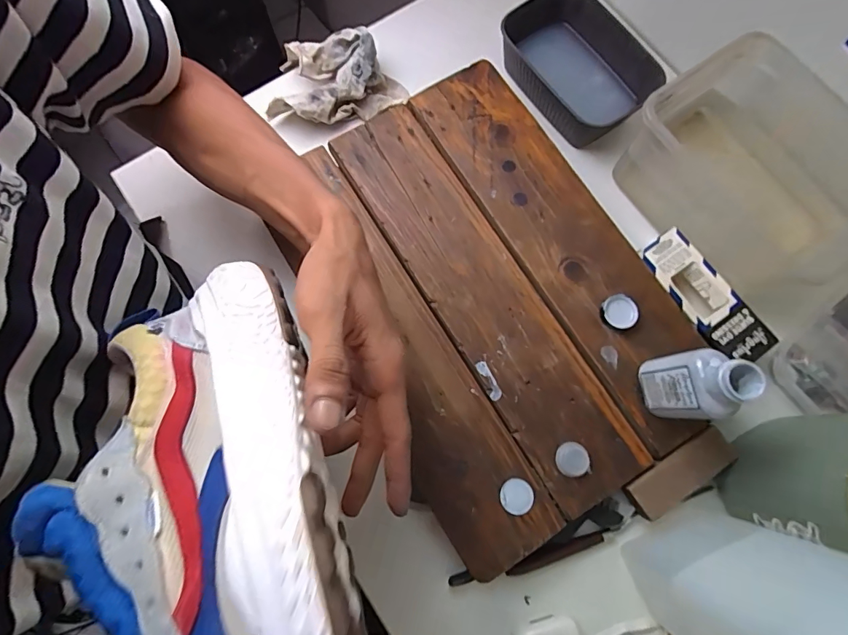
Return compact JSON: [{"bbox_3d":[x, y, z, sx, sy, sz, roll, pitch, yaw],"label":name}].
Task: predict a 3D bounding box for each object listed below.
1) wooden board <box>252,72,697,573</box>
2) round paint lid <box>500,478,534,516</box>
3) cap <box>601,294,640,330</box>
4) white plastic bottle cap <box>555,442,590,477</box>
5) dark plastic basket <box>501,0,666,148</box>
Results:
[{"bbox_3d":[0.051,-0.021,0.408,0.275,0.035,0.405,-29,79,-6],"label":"wooden board"},{"bbox_3d":[0.077,0.148,0.355,0.027,0.004,0.027,0,77,0],"label":"round paint lid"},{"bbox_3d":[0.175,-0.005,0.384,0.028,0.013,0.030,0,77,0],"label":"cap"},{"bbox_3d":[0.125,0.120,0.362,0.028,0.005,0.027,0,77,0],"label":"white plastic bottle cap"},{"bbox_3d":[0.169,-0.279,0.474,0.166,0.051,0.125,44,81,9],"label":"dark plastic basket"}]

